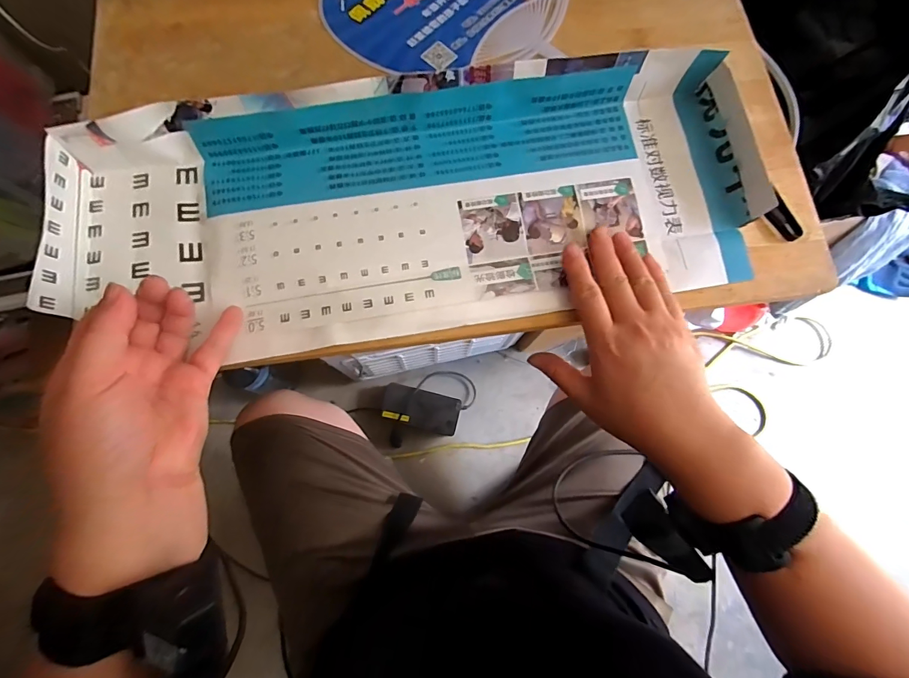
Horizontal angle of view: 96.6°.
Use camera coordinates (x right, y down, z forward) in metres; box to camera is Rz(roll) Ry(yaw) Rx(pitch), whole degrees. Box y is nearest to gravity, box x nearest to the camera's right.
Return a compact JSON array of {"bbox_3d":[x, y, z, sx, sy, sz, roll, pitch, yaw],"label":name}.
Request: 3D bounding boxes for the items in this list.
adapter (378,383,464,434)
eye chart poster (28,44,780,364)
[{"bbox_3d":[-0.072,0.149,0.870,0.166,0.036,0.080,13,77,1],"label":"adapter"},{"bbox_3d":[-0.021,-0.097,0.294,0.488,0.038,0.170,-9,77,-4],"label":"eye chart poster"}]

